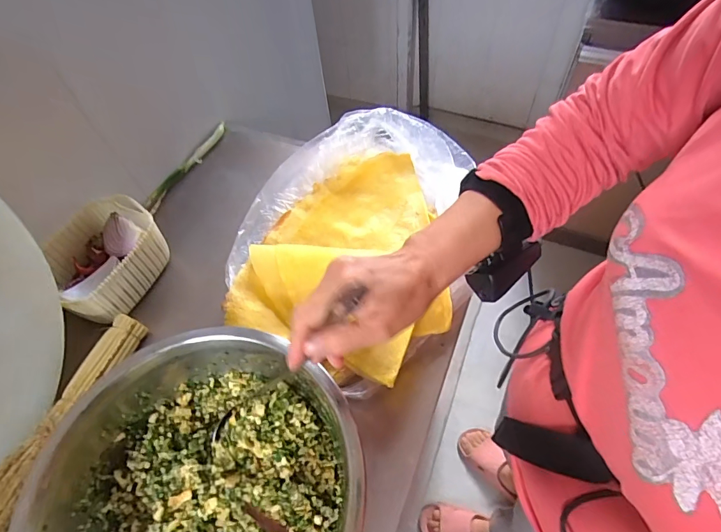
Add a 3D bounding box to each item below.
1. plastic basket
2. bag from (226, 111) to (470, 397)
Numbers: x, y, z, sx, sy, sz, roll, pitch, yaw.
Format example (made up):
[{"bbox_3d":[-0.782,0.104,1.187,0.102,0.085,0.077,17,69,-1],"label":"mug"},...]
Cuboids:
[{"bbox_3d":[-0.333,-0.004,0.555,0.117,0.084,0.152,18,60,15],"label":"plastic basket"},{"bbox_3d":[-0.011,-0.050,0.528,0.275,0.067,0.360,18,60,15],"label":"bag"}]

